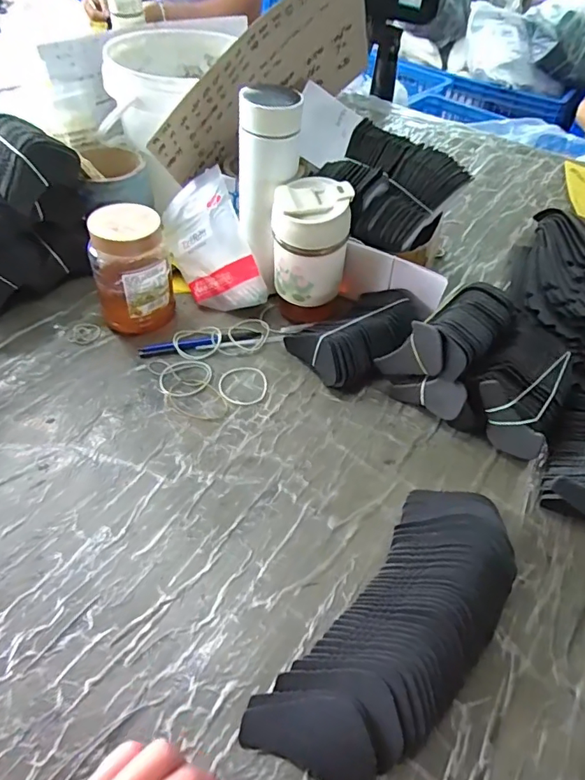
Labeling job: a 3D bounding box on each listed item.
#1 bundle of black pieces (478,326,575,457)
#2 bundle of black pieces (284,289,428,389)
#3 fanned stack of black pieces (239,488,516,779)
[{"bbox_3d":[0.241,-0.001,0.512,0.077,0.072,0.137,31,52,22],"label":"bundle of black pieces"},{"bbox_3d":[0.077,-0.067,0.567,0.147,0.055,0.108,-26,54,-26],"label":"bundle of black pieces"},{"bbox_3d":[0.084,0.172,0.366,0.104,0.033,0.255,33,53,24],"label":"fanned stack of black pieces"}]

